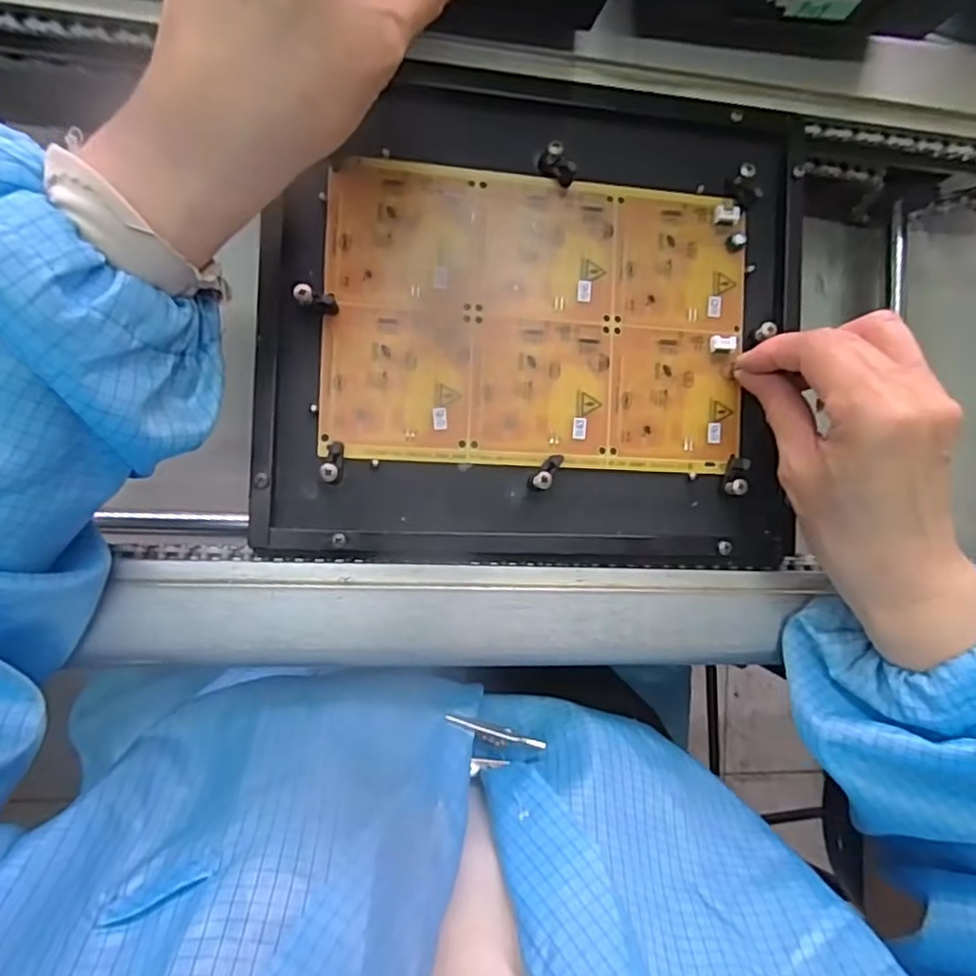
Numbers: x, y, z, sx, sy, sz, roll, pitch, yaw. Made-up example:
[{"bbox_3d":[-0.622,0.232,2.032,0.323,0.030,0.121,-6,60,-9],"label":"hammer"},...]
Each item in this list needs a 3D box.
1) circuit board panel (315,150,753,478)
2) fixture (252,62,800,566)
[{"bbox_3d":[0.027,-0.082,0.322,0.208,0.004,0.141,2,89,-9],"label":"circuit board panel"},{"bbox_3d":[0.027,-0.081,0.320,0.259,0.014,0.232,3,89,-8],"label":"fixture"}]

